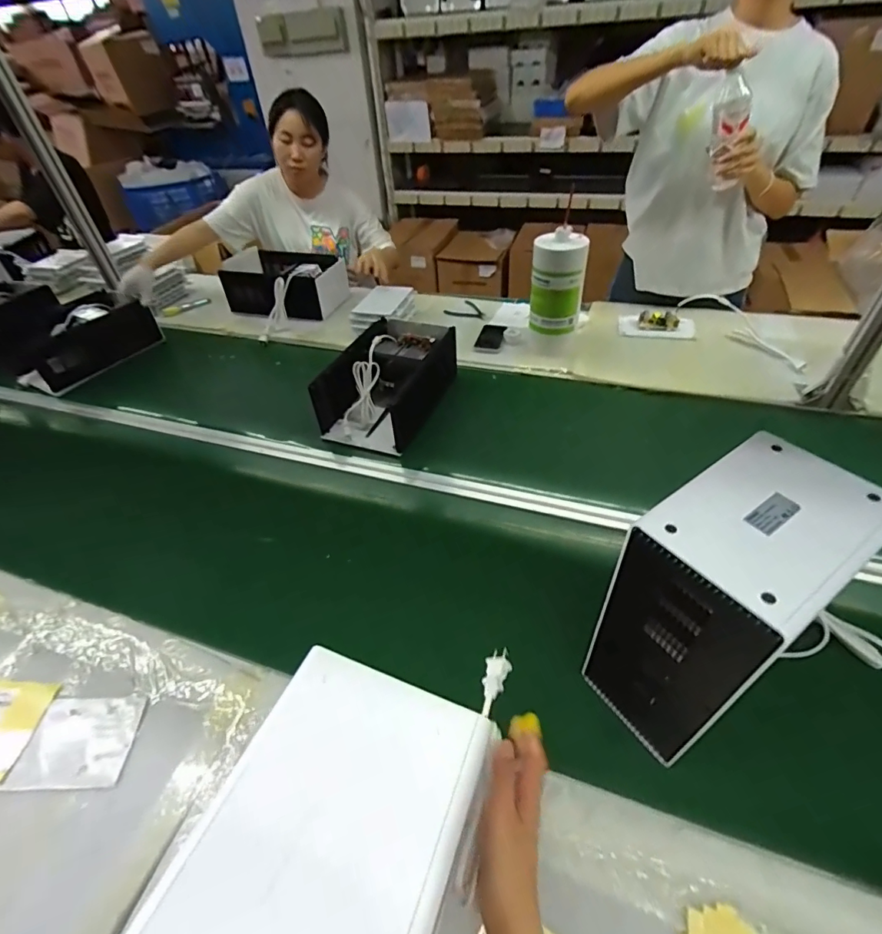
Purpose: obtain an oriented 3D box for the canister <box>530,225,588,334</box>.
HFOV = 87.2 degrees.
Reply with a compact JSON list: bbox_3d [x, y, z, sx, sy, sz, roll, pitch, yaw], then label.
[{"bbox_3d":[0.288,-0.438,1.130,0.100,0.217,0.100,-28,51,-25],"label":"canister"}]

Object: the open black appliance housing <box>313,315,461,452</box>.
[{"bbox_3d":[-0.116,-0.212,1.108,0.231,0.137,0.368,19,48,19],"label":"open black appliance housing"}]

